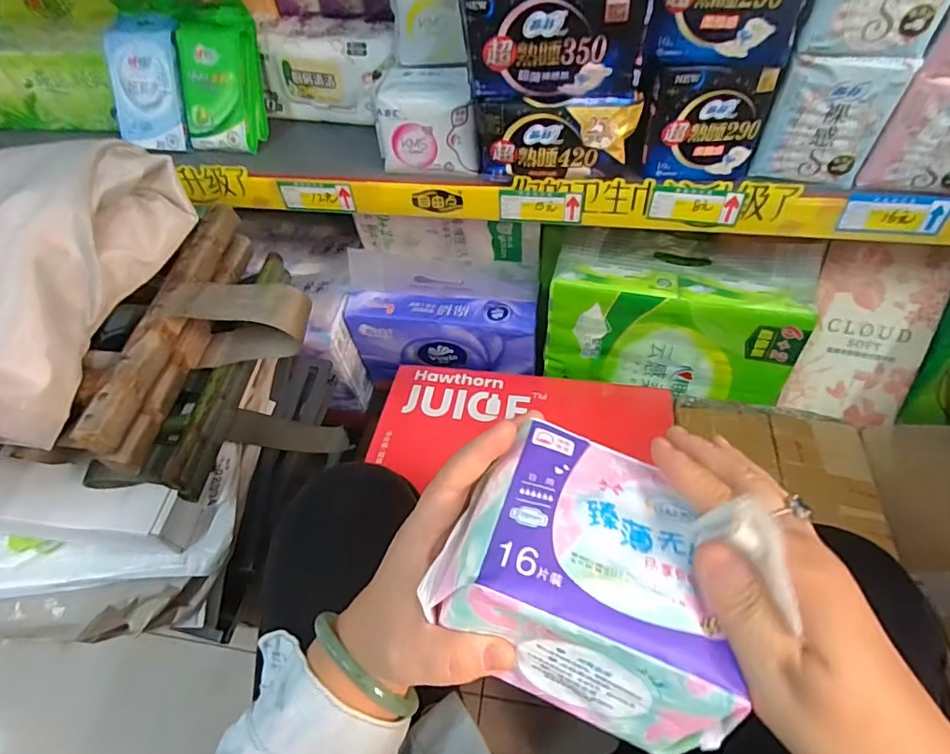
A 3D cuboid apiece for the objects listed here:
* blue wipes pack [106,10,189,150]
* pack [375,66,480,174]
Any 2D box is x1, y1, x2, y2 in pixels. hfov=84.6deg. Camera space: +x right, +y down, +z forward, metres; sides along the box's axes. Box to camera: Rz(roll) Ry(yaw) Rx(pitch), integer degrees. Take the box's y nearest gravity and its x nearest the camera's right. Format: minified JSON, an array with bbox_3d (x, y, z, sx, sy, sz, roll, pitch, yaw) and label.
[{"bbox_3d":[-0.385,-0.350,0.623,0.088,0.143,0.031,10,23,3],"label":"blue wipes pack"},{"bbox_3d":[-0.050,-0.277,0.562,0.105,0.081,0.080,-2,54,3],"label":"pack"}]

